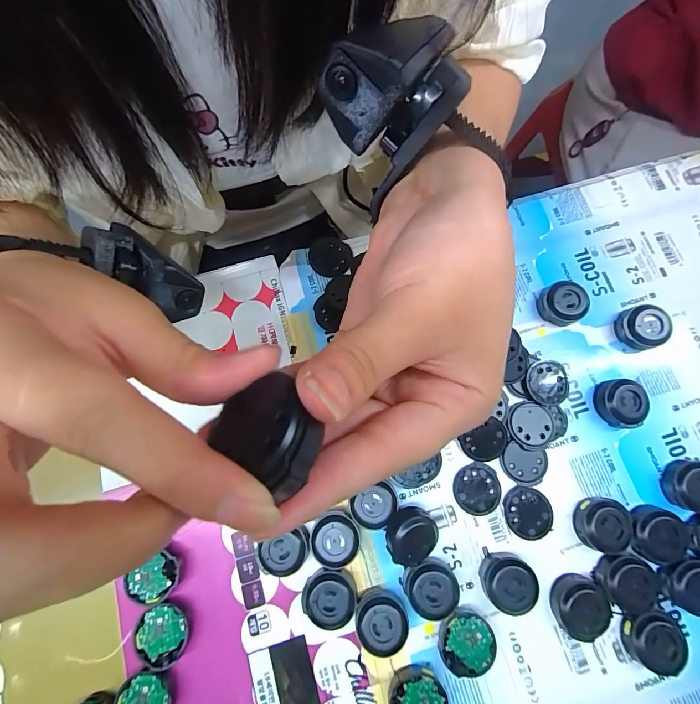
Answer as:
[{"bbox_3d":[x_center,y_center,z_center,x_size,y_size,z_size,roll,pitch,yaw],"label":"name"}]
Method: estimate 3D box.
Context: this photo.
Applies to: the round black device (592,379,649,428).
[{"bbox_3d":[0.176,0.034,0.235,0.029,0.016,0.026,40,79,9],"label":"round black device"}]

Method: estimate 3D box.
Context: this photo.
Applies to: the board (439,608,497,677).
[{"bbox_3d":[0.065,0.164,0.204,0.030,0.012,0.029,-32,78,-8],"label":"board"}]

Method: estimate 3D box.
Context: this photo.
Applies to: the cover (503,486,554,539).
[{"bbox_3d":[0.110,0.099,0.223,0.030,0.004,0.028,0,76,-1],"label":"cover"}]

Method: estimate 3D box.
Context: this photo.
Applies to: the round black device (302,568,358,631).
[{"bbox_3d":[-0.011,0.141,0.209,0.030,0.013,0.028,0,76,-1],"label":"round black device"}]

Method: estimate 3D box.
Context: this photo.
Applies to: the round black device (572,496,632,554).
[{"bbox_3d":[0.152,0.104,0.218,0.028,0.013,0.030,0,76,-1],"label":"round black device"}]

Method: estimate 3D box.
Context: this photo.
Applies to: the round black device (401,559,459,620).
[{"bbox_3d":[0.047,0.137,0.210,0.029,0.012,0.030,0,76,-1],"label":"round black device"}]

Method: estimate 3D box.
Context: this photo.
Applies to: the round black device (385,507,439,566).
[{"bbox_3d":[0.036,0.108,0.213,0.027,0.021,0.030,33,78,7],"label":"round black device"}]

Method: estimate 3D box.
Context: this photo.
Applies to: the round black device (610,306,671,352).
[{"bbox_3d":[0.198,-0.016,0.248,0.029,0.015,0.029,0,76,-1],"label":"round black device"}]

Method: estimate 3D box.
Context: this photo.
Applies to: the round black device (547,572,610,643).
[{"bbox_3d":[0.132,0.147,0.210,0.027,0.010,0.029,0,76,-1],"label":"round black device"}]

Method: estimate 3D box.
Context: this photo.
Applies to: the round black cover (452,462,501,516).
[{"bbox_3d":[0.079,0.086,0.226,0.028,0.004,0.030,0,76,-1],"label":"round black cover"}]

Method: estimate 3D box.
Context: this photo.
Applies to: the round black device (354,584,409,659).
[{"bbox_3d":[0.018,0.152,0.206,0.028,0.014,0.030,0,76,-1],"label":"round black device"}]

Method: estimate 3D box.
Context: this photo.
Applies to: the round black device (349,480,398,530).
[{"bbox_3d":[0.015,0.093,0.220,0.028,0.016,0.023,-30,78,-8],"label":"round black device"}]

